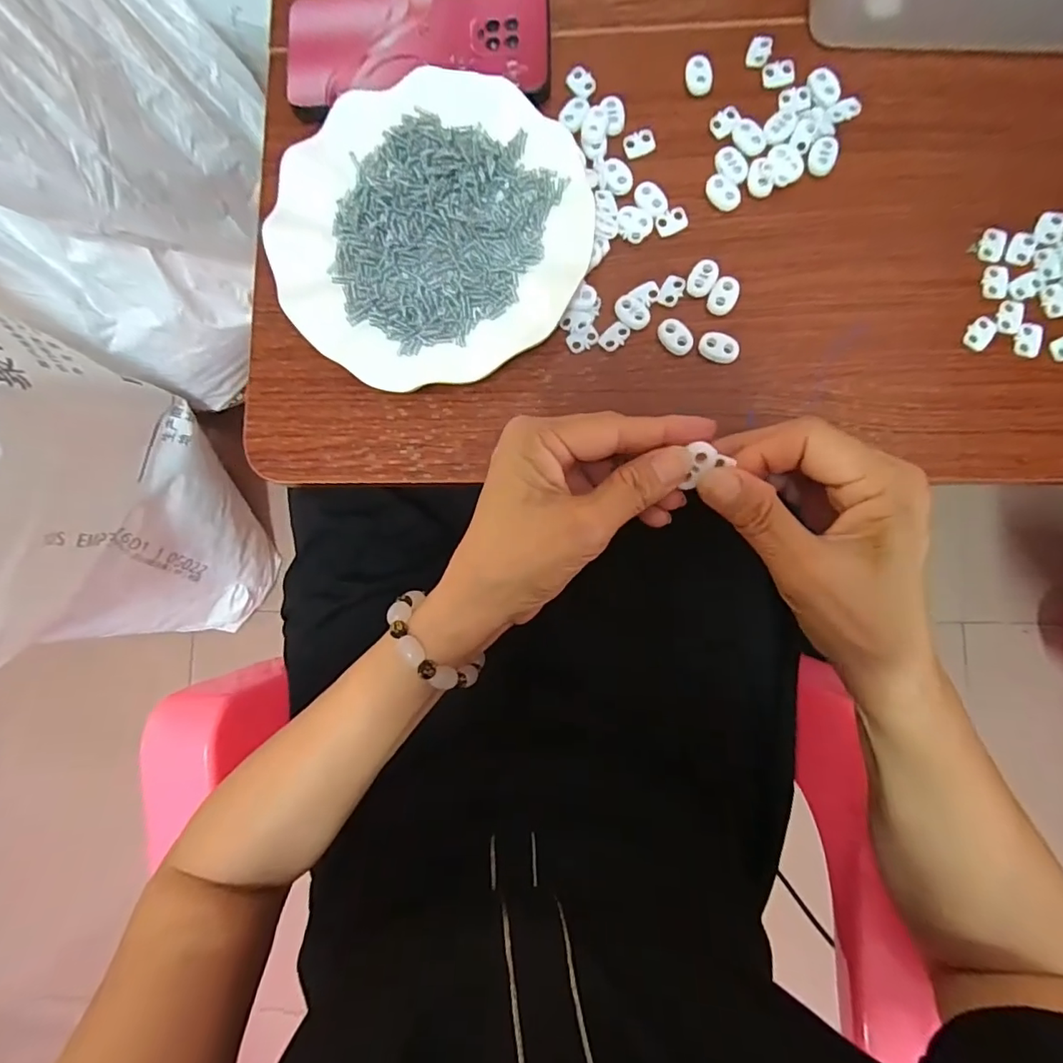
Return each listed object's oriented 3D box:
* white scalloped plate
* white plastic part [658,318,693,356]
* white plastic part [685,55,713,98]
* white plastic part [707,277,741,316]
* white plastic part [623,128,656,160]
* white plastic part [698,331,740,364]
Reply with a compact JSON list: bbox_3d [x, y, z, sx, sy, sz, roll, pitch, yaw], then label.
[{"bbox_3d":[-0.059,-0.177,0.314,0.181,0.024,0.177,0,86,4],"label":"white scalloped plate"},{"bbox_3d":[0.084,-0.114,0.308,0.015,0.005,0.024,-43,84,0],"label":"white plastic part"},{"bbox_3d":[0.102,-0.280,0.321,0.015,0.005,0.023,-15,85,2],"label":"white plastic part"},{"bbox_3d":[0.113,-0.139,0.306,0.015,0.004,0.022,27,88,5],"label":"white plastic part"},{"bbox_3d":[0.066,-0.238,0.321,0.019,0.004,0.015,-18,85,2],"label":"white plastic part"},{"bbox_3d":[0.109,-0.107,0.305,0.022,0.006,0.015,27,88,5],"label":"white plastic part"}]

